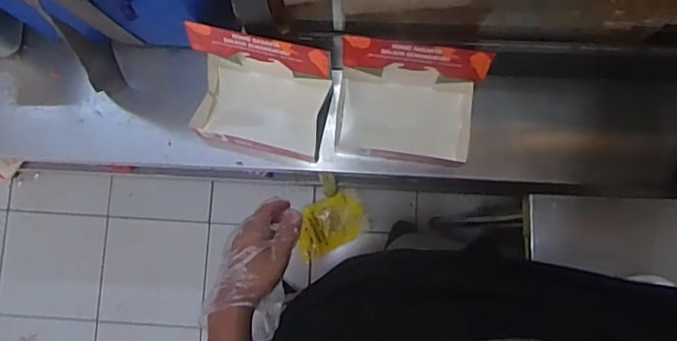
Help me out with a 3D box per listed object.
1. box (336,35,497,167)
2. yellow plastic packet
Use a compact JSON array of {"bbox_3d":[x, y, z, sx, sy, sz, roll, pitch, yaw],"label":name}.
[{"bbox_3d":[0.087,-0.087,0.714,0.182,0.172,0.117,4,84,0],"label":"box"},{"bbox_3d":[-0.026,0.157,1.581,0.208,0.057,0.140,-25,84,-3],"label":"yellow plastic packet"}]

